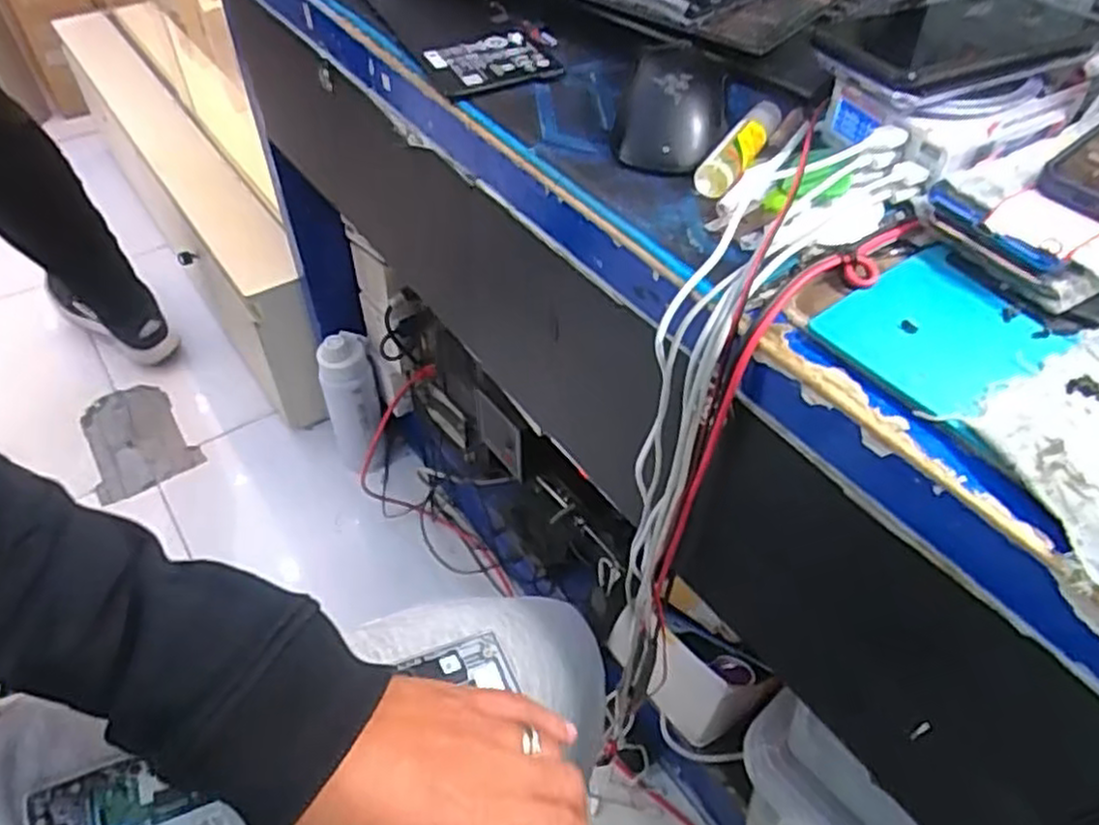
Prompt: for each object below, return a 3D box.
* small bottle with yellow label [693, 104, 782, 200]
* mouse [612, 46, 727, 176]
[{"bbox_3d":[0.112,-0.156,0.443,0.023,0.020,0.089,24,52,18],"label":"small bottle with yellow label"},{"bbox_3d":[0.075,-0.188,0.458,0.065,0.041,0.095,12,49,8],"label":"mouse"}]

